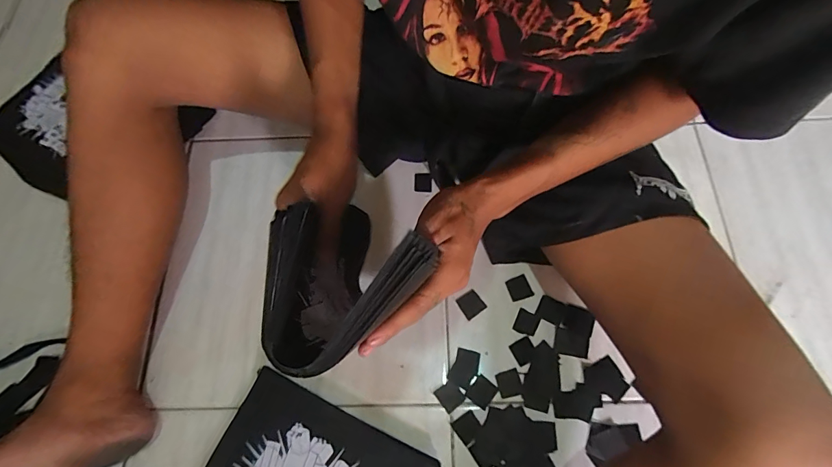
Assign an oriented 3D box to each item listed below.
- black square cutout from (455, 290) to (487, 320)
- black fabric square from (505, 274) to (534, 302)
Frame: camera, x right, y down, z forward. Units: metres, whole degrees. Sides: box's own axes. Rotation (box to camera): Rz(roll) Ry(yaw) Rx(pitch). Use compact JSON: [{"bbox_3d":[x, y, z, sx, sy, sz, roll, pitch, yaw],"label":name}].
[{"bbox_3d":[0.075,0.097,0.544,0.031,0.004,0.033,-33,74,-10],"label":"black square cutout"},{"bbox_3d":[0.142,0.075,0.548,0.031,0.004,0.031,-22,72,-7],"label":"black fabric square"}]

